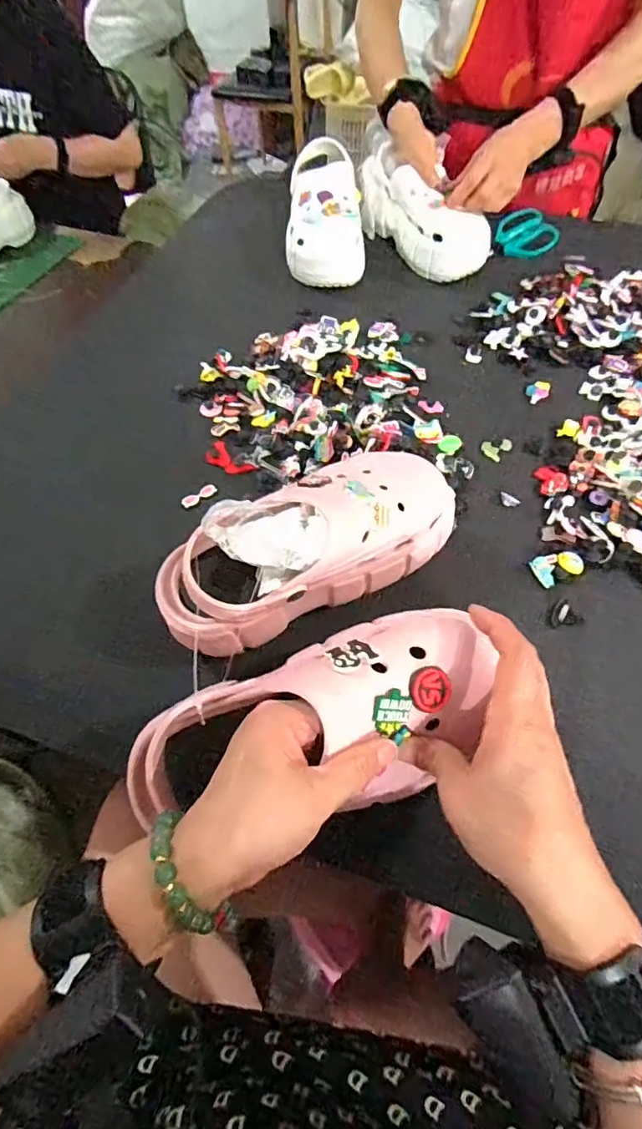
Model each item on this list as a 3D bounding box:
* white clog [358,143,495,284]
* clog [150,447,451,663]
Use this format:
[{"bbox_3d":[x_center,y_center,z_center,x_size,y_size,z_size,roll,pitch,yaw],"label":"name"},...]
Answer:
[{"bbox_3d":[0.150,-0.514,0.783,0.100,0.105,0.210,-26,58,-14],"label":"white clog"},{"bbox_3d":[-0.009,-0.017,0.447,0.258,0.101,0.095,-27,59,-15],"label":"clog"}]

